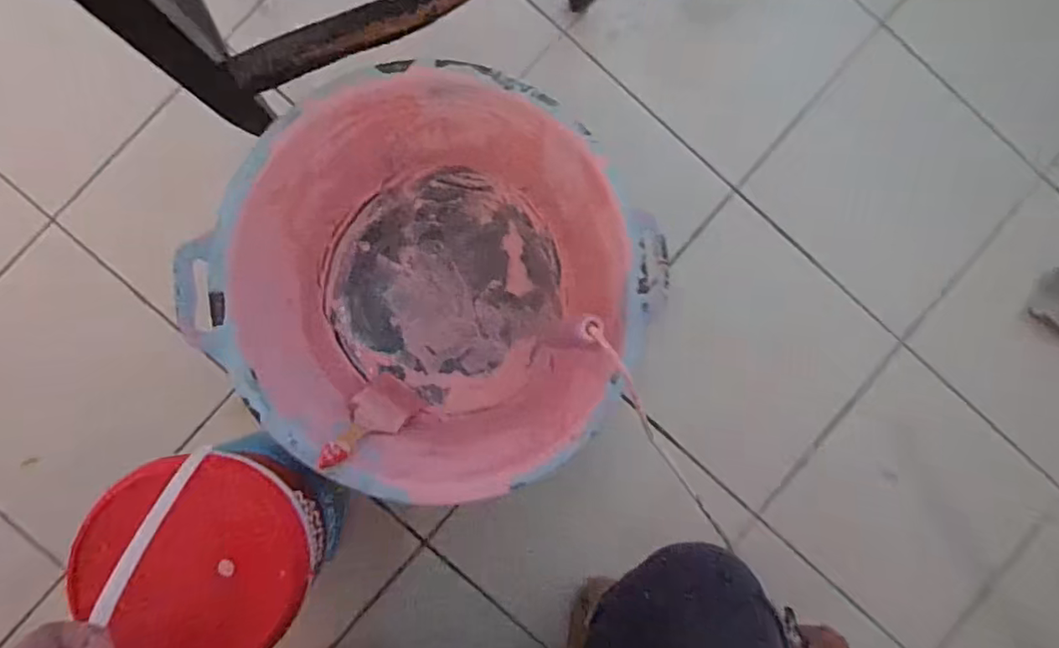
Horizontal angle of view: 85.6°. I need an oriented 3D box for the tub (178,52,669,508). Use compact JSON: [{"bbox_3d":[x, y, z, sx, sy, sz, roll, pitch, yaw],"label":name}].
[{"bbox_3d":[-0.095,-0.042,0.620,0.393,0.189,0.387,0,89,-4],"label":"tub"}]

